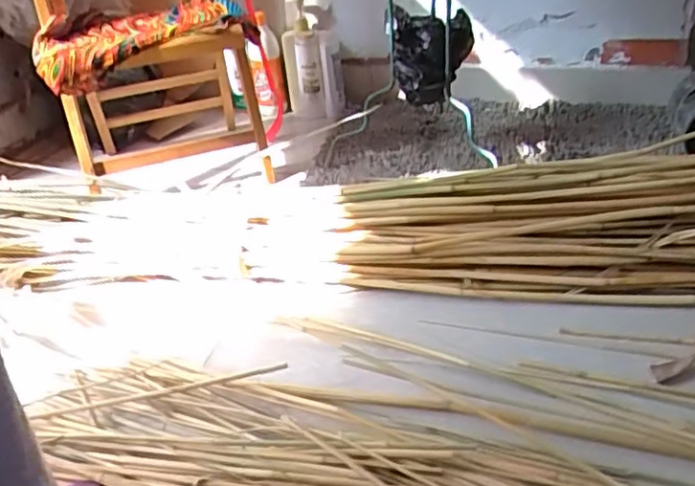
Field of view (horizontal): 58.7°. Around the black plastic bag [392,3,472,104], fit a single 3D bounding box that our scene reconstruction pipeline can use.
[{"bbox_3d":[0.152,-0.317,1.085,0.138,0.149,0.145,-1,34,8],"label":"black plastic bag"}]

